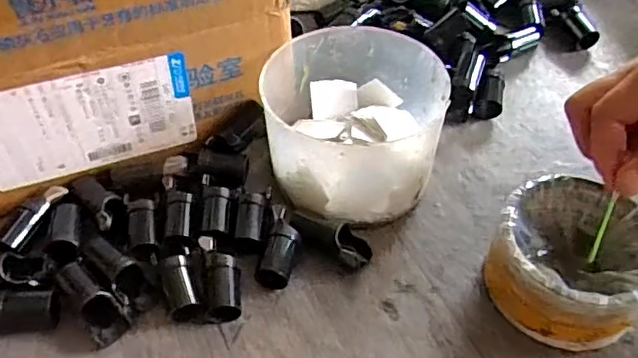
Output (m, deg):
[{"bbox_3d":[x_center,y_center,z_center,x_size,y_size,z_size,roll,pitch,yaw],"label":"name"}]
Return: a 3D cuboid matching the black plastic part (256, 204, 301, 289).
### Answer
[{"bbox_3d":[-0.023,0.043,0.361,0.020,0.017,0.051,8,49,7],"label":"black plastic part"}]

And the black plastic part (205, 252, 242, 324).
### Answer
[{"bbox_3d":[-0.055,0.063,0.344,0.019,0.020,0.041,-6,49,-5],"label":"black plastic part"}]

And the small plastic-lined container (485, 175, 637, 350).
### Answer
[{"bbox_3d":[0.141,0.047,0.334,0.082,0.050,0.083,0,49,0],"label":"small plastic-lined container"}]

